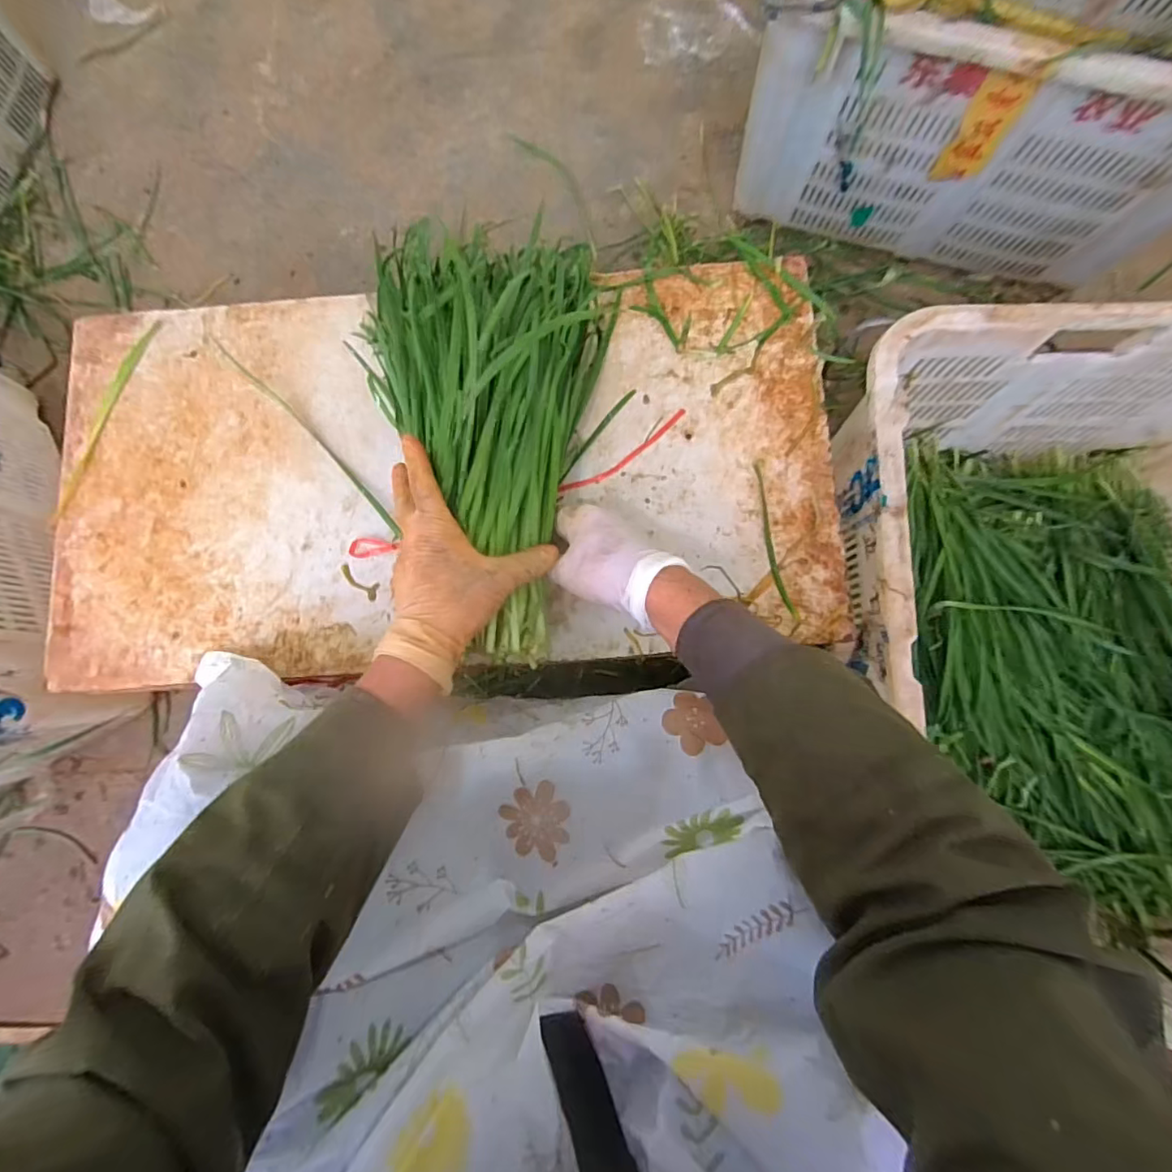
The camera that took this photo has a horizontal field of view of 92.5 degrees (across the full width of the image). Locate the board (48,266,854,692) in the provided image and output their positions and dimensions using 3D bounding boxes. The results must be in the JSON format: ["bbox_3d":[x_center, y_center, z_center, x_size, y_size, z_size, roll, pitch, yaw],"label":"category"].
[{"bbox_3d":[-0.145,-0.116,0.563,0.771,0.021,0.387,-4,83,1],"label":"board"}]

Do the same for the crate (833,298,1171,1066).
[{"bbox_3d":[0.503,0.073,0.598,0.470,0.275,0.661,1,83,1],"label":"crate"}]

